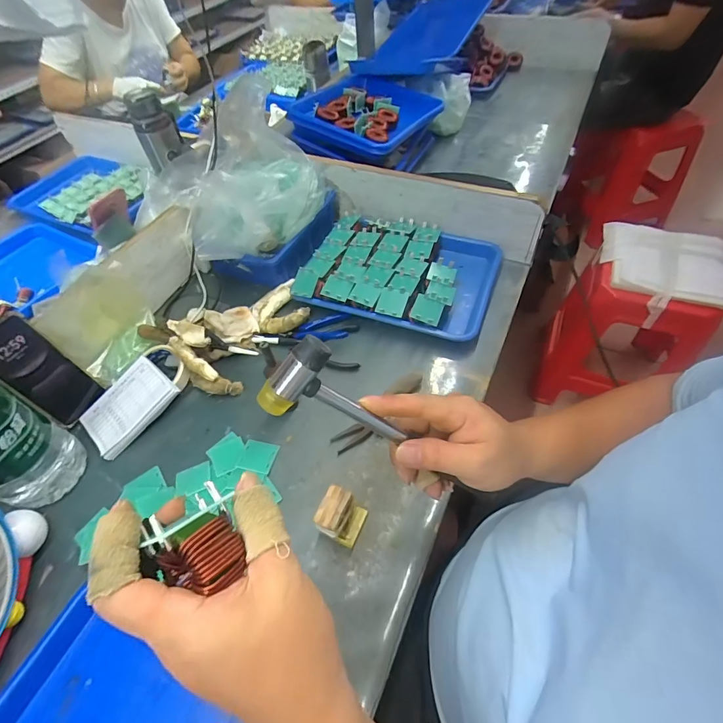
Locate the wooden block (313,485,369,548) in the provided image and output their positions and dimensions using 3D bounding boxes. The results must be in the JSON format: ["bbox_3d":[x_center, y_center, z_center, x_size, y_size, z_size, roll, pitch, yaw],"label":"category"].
[{"bbox_3d":[-0.024,0.182,0.468,0.046,0.054,0.049,17,56,17],"label":"wooden block"}]

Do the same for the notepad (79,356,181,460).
[{"bbox_3d":[-0.348,0.064,0.596,0.104,0.013,0.131,33,76,30],"label":"notepad"}]

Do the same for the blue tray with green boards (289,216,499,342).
[{"bbox_3d":[0.072,-0.161,0.720,0.320,0.062,0.247,16,56,16],"label":"blue tray with green boards"}]

